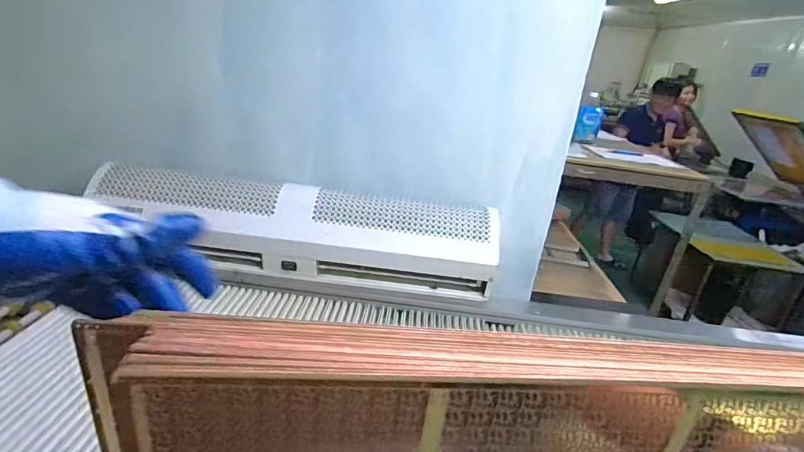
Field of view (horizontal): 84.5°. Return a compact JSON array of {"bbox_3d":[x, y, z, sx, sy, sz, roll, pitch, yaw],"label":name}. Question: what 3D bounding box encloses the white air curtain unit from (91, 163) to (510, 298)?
[{"bbox_3d":[-0.216,0.011,0.994,0.849,0.176,0.201,8,22,0],"label":"white air curtain unit"}]

